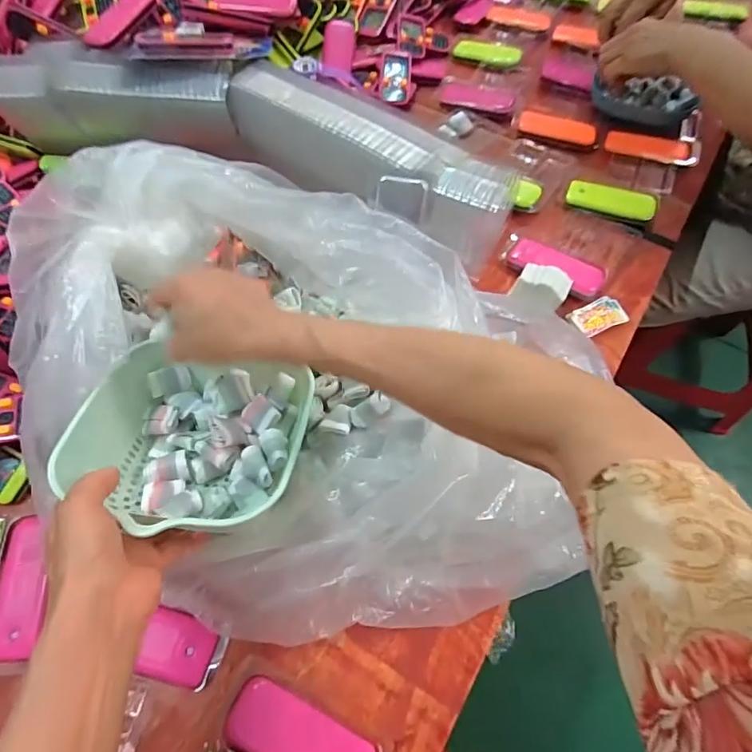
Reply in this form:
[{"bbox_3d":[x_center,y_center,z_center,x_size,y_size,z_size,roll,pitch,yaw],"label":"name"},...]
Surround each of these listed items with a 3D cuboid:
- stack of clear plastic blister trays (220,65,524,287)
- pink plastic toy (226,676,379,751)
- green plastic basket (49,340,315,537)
[{"bbox_3d":[-0.011,-0.229,0.514,0.352,0.090,0.083,38,68,17],"label":"stack of clear plastic blister trays"},{"bbox_3d":[-0.055,0.262,0.338,0.106,0.017,0.045,23,64,11],"label":"pink plastic toy"},{"bbox_3d":[-0.134,0.047,0.363,0.156,0.075,0.142,6,62,2],"label":"green plastic basket"}]

